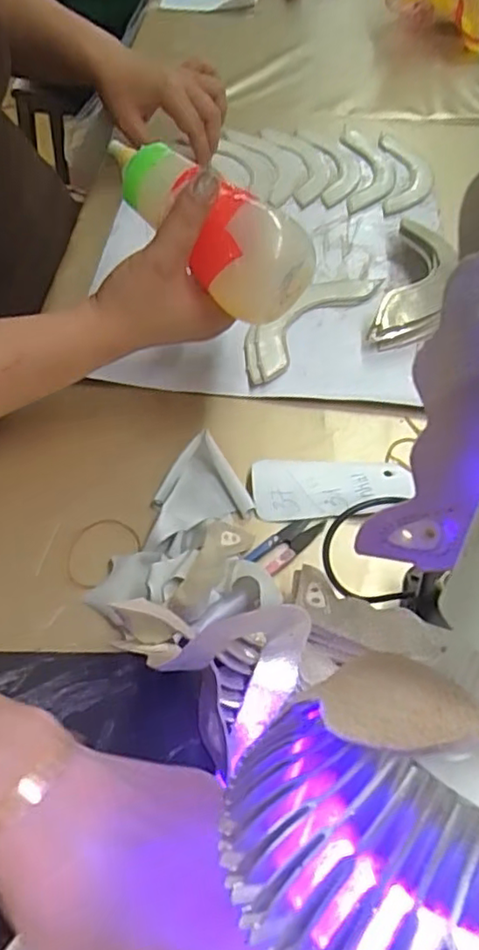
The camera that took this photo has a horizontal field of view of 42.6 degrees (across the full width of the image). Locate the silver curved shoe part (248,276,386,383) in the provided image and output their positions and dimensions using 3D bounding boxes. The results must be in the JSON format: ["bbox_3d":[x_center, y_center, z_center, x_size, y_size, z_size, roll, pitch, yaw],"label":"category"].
[{"bbox_3d":[0.057,-0.131,0.511,0.045,0.012,0.166,34,59,20],"label":"silver curved shoe part"}]

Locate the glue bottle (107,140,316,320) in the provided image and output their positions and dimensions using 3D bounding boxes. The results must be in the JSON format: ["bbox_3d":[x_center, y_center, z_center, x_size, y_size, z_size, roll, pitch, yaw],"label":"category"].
[{"bbox_3d":[-0.021,-0.153,0.379,0.133,0.058,0.060,42,62,10],"label":"glue bottle"}]

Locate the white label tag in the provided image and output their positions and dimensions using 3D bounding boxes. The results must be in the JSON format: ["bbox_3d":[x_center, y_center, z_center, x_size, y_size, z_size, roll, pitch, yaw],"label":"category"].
[{"bbox_3d":[0.060,0.008,0.402,0.101,0.011,0.041,-4,75,10],"label":"white label tag"}]

